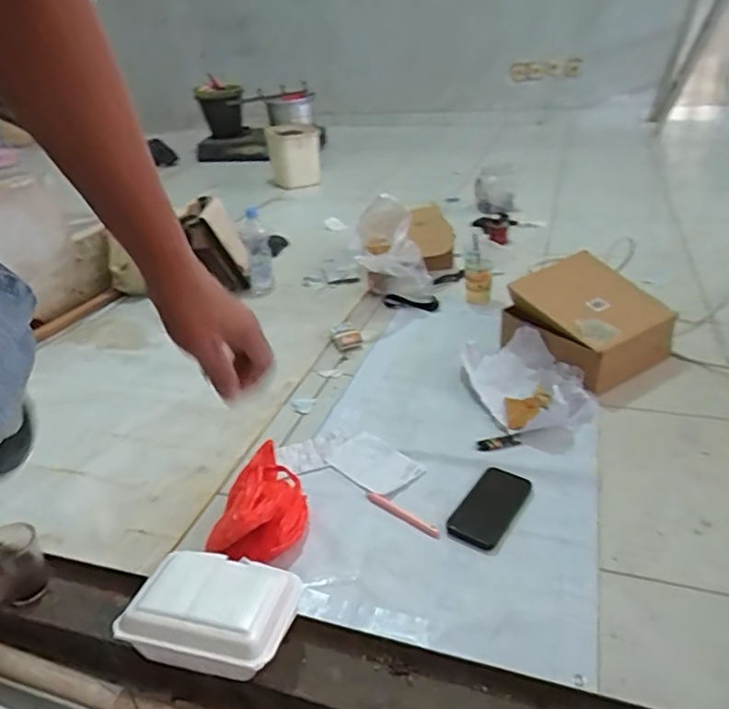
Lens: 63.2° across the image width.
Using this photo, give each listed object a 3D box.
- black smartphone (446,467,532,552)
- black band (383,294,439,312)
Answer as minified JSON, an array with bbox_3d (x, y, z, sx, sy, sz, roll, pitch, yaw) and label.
[{"bbox_3d":[0.194,0.230,0.913,0.084,0.015,0.161,16,36,32],"label":"black smartphone"},{"bbox_3d":[0.122,-0.137,1.551,0.154,0.032,0.022,11,33,25],"label":"black band"}]

